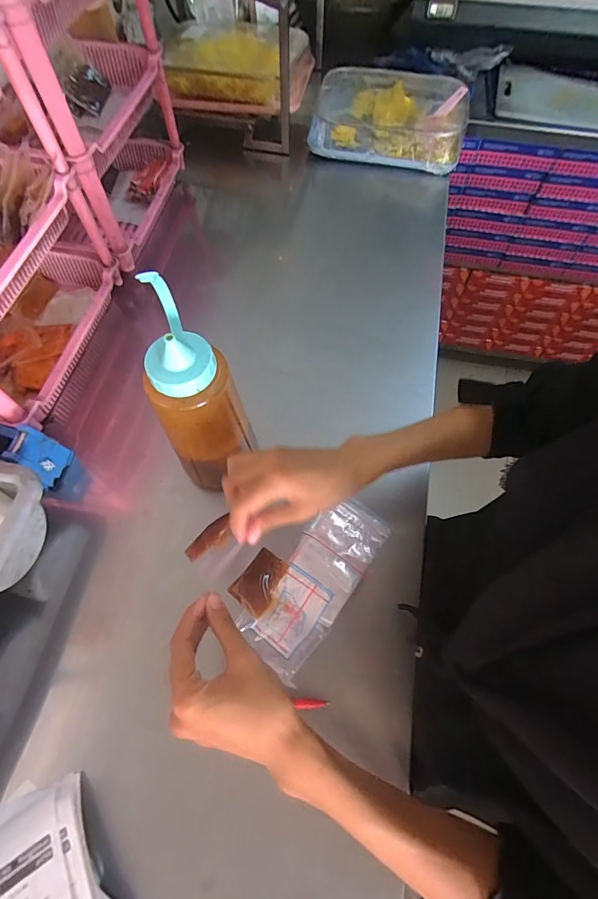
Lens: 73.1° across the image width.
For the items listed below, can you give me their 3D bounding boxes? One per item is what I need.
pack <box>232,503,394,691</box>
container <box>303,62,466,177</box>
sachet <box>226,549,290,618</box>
[{"bbox_3d":[0.021,0.143,0.454,0.080,0.018,0.195,34,69,15],"label":"pack"},{"bbox_3d":[0.180,-0.668,0.814,0.295,0.073,0.225,8,64,3],"label":"container"},{"bbox_3d":[-0.042,0.151,0.460,0.050,0.015,0.064,37,70,16],"label":"sachet"}]

